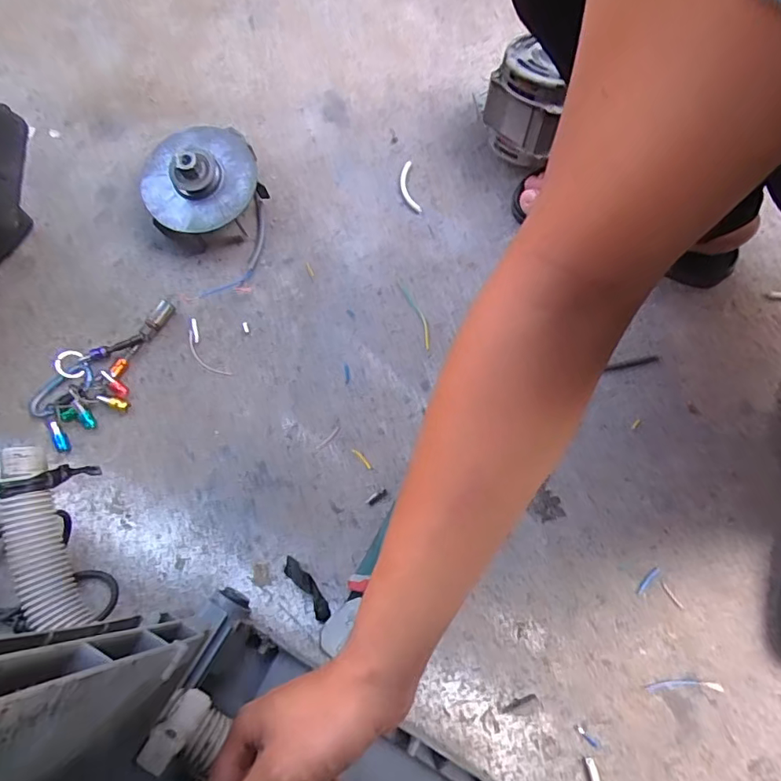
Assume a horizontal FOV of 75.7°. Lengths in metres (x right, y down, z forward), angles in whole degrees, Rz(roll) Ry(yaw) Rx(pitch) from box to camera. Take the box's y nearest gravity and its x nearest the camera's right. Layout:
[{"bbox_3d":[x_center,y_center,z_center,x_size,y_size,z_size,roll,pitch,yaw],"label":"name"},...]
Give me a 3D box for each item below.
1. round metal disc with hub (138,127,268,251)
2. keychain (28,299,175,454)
[{"bbox_3d":[-0.229,-0.251,0.607,0.135,0.073,0.136,0,73,1],"label":"round metal disc with hub"},{"bbox_3d":[-0.319,-0.028,0.568,0.185,0.019,0.098,-38,76,-10],"label":"keychain"}]

